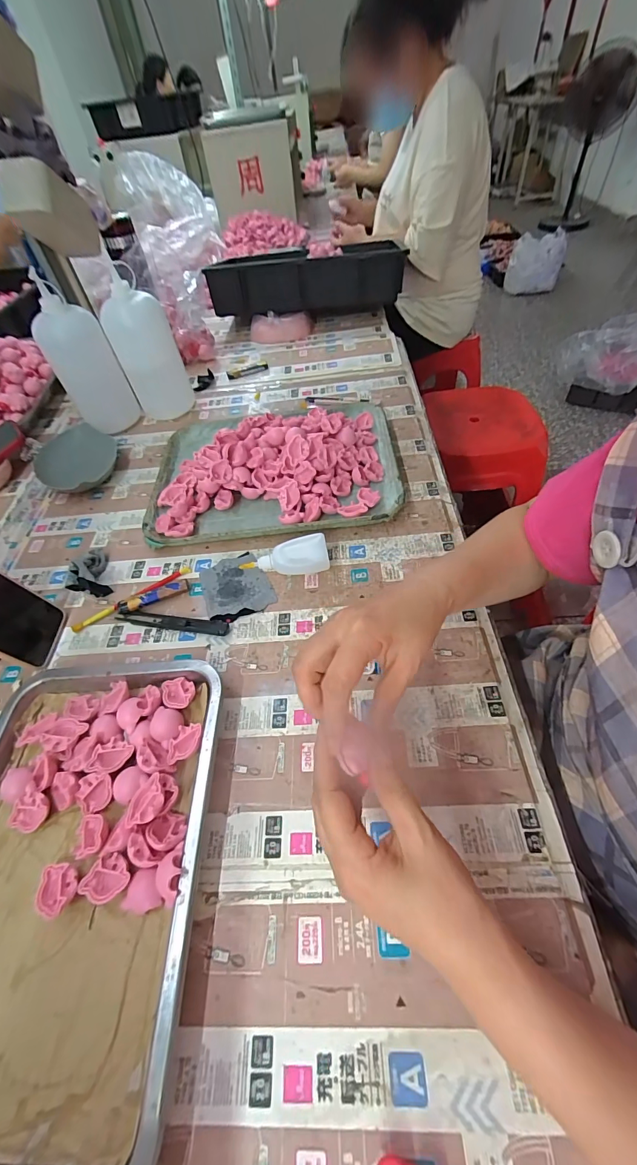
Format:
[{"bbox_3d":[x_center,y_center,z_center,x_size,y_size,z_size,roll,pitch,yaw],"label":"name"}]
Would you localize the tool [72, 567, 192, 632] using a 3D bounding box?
[{"bbox_3d":[-0.220,0.017,0.466,0.144,0.012,0.015,-31,57,-17],"label":"tool"}]

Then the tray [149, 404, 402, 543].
[{"bbox_3d":[-0.064,-0.176,0.559,0.340,0.065,0.262,-4,52,3],"label":"tray"}]

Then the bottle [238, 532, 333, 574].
[{"bbox_3d":[-0.039,-0.027,0.462,0.099,0.029,0.040,-8,52,0],"label":"bottle"}]

